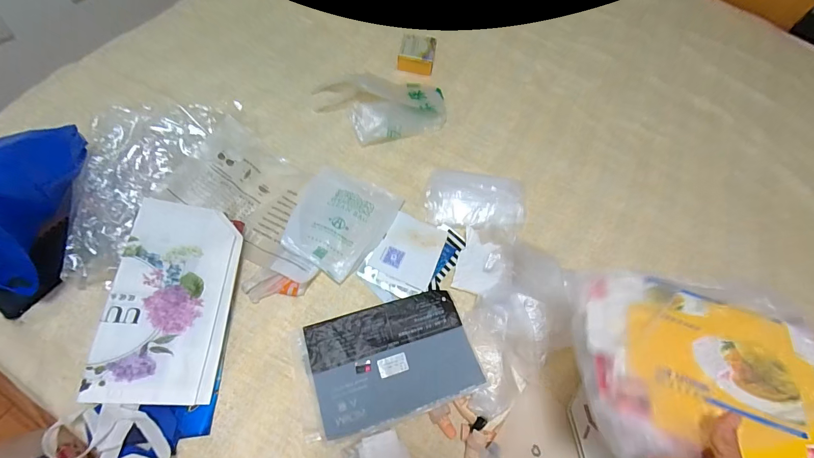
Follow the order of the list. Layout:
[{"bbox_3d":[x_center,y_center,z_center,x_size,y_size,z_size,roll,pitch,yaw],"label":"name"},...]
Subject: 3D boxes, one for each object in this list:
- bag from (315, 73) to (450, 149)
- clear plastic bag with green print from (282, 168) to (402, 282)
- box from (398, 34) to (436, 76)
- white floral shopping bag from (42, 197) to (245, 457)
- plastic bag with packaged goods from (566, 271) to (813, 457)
[{"bbox_3d":[-0.057,-0.286,0.844,0.300,0.060,0.185,6,66,-4],"label":"bag"},{"bbox_3d":[-0.133,-0.020,0.724,0.178,0.025,0.200,27,66,5],"label":"clear plastic bag with green print"},{"bbox_3d":[0.024,-0.411,0.883,0.080,0.051,0.078,11,66,-2],"label":"box"},{"bbox_3d":[-0.400,0.154,0.613,0.203,0.067,0.410,3,66,-5],"label":"white floral shopping bag"},{"bbox_3d":[0.373,0.166,0.462,0.303,0.065,0.224,7,65,0],"label":"plastic bag with packaged goods"}]

